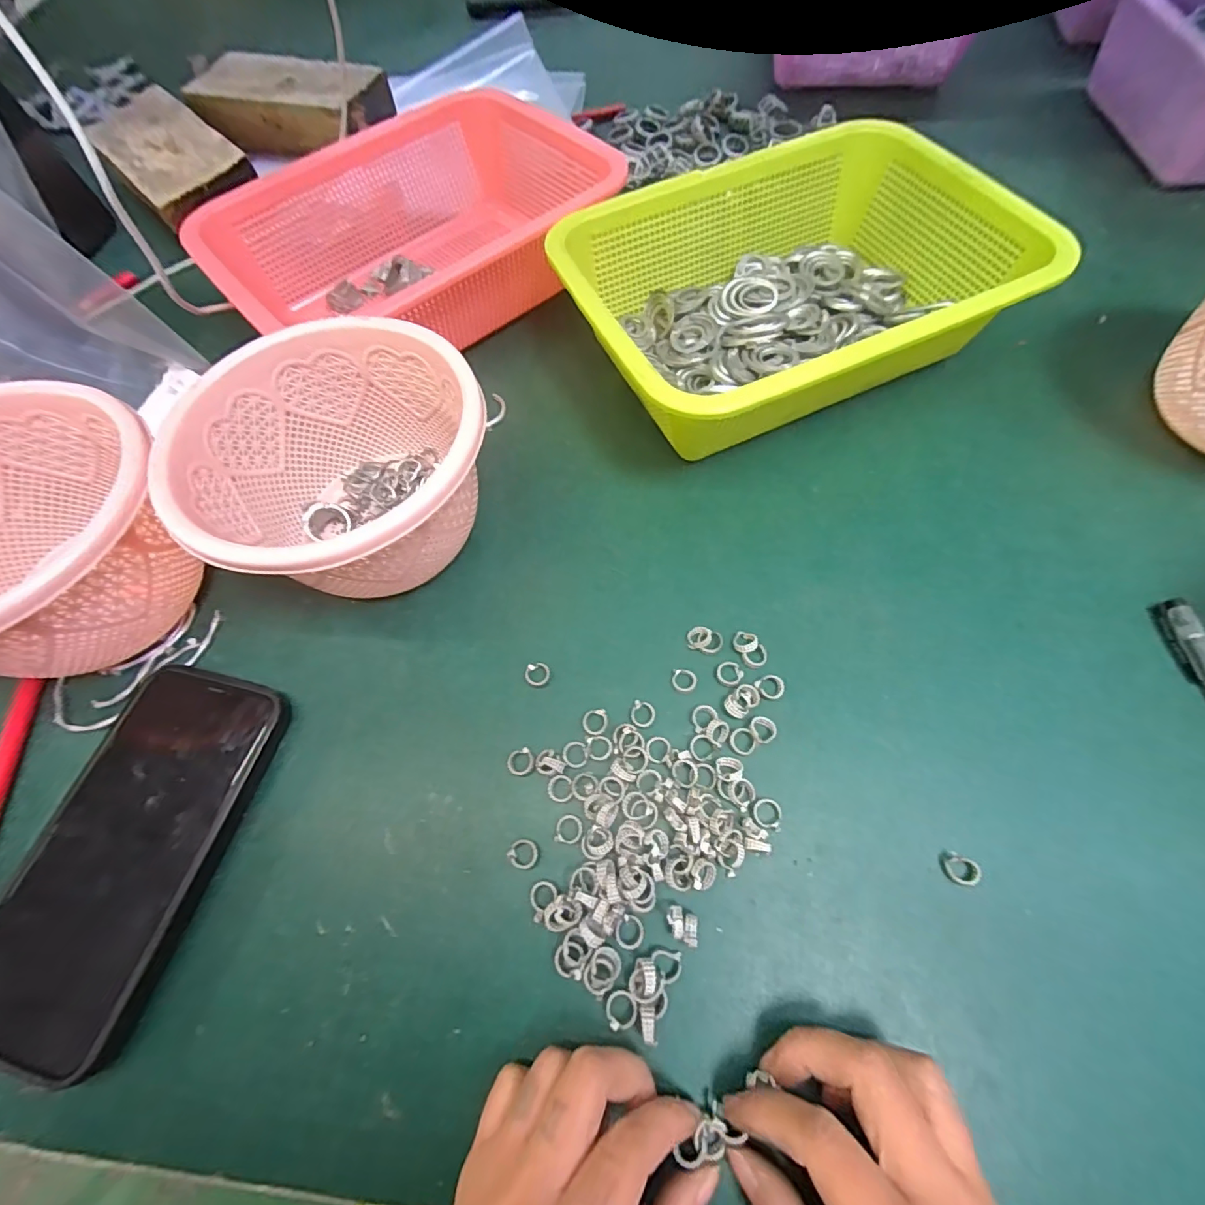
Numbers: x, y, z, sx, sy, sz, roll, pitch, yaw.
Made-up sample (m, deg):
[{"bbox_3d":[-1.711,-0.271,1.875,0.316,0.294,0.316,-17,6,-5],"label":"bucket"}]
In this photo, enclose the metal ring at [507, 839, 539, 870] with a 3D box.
[{"bbox_3d":[-0.036,0.114,0.229,0.013,0.004,0.012,-1,65,3],"label":"metal ring"}]

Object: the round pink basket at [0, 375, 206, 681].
[{"bbox_3d":[-0.275,-0.025,0.257,0.139,0.098,0.137,-1,65,3],"label":"round pink basket"}]

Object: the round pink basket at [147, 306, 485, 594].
[{"bbox_3d":[-0.132,-0.070,0.278,0.143,0.088,0.135,-1,65,3],"label":"round pink basket"}]

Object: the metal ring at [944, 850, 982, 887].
[{"bbox_3d":[0.154,0.114,0.216,0.015,0.004,0.012,21,68,13],"label":"metal ring"}]

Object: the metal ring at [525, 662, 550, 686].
[{"bbox_3d":[-0.034,0.038,0.267,0.013,0.004,0.013,-1,65,3],"label":"metal ring"}]

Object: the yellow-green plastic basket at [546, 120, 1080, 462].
[{"bbox_3d":[0.111,-0.198,0.329,0.254,0.074,0.190,-22,66,-7],"label":"yellow-green plastic basket"}]

